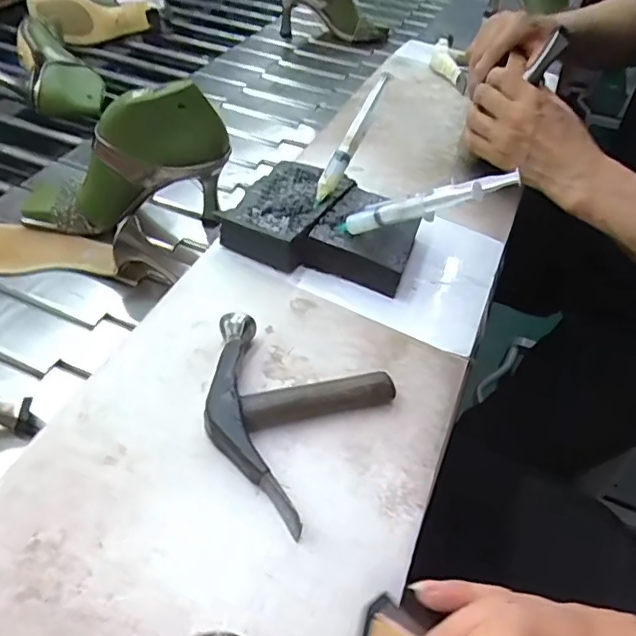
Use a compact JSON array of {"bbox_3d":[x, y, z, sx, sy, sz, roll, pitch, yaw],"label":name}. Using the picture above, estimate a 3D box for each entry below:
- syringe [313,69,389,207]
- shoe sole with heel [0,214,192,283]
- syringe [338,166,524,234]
[{"bbox_3d":[0.031,-0.166,0.533,0.020,0.016,0.139,26,86,20],"label":"syringe"},{"bbox_3d":[-0.247,-0.083,0.566,0.241,0.062,0.069,6,45,1],"label":"shoe sole with heel"},{"bbox_3d":[0.078,-0.089,0.453,0.159,0.018,0.019,-7,29,45],"label":"syringe"}]

